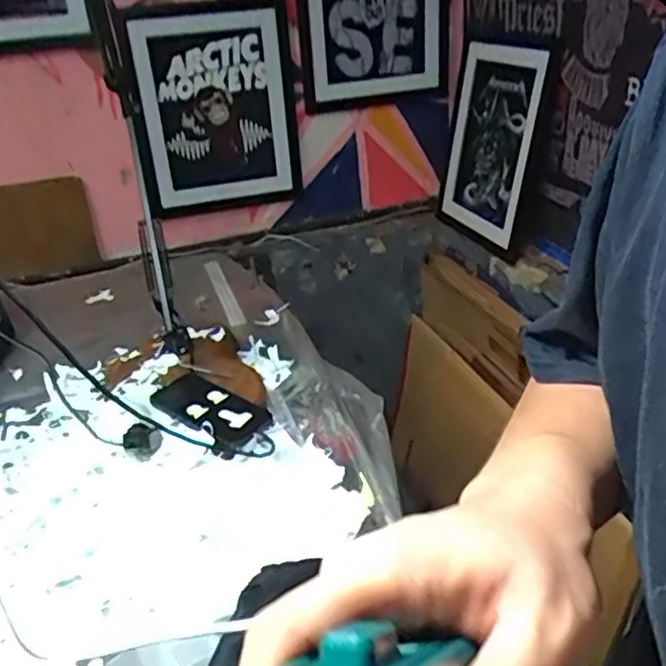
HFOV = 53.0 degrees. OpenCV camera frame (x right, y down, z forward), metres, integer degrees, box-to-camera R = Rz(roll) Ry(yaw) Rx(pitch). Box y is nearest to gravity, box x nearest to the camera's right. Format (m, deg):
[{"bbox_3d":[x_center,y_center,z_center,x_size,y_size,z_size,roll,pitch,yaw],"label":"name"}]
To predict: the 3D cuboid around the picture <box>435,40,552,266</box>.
[{"bbox_3d":[0.408,-0.486,1.756,0.034,0.499,0.382,-2,22,-21],"label":"picture"}]

